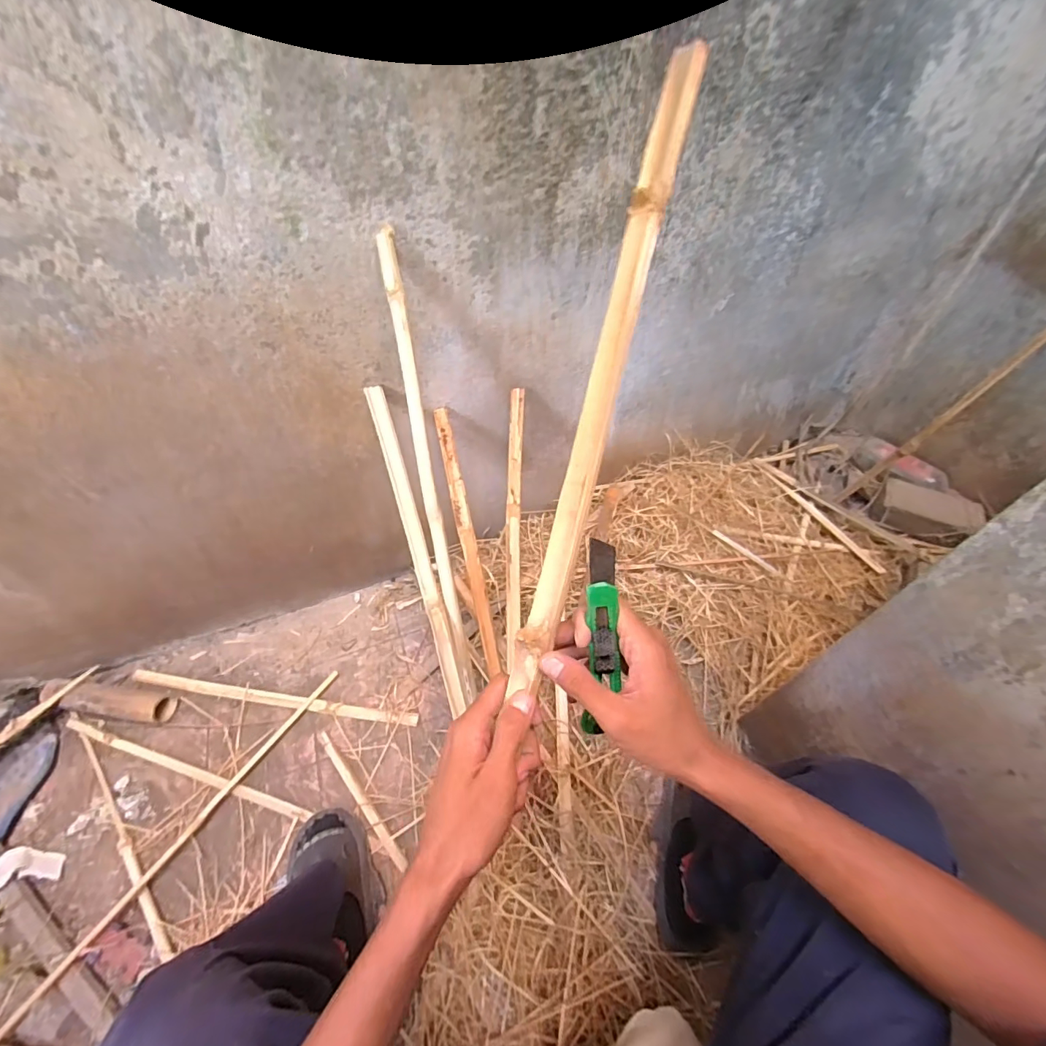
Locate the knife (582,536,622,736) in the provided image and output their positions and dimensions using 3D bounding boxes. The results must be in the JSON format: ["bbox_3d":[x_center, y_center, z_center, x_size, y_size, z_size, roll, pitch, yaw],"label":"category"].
[{"bbox_3d":[0.058,0.091,0.352,0.027,0.166,0.009,-5,21,-4],"label":"knife"}]

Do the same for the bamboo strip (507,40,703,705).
[{"bbox_3d":[0.060,-0.106,0.355,0.025,0.014,0.471,15,93,11],"label":"bamboo strip"}]

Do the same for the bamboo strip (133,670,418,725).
[{"bbox_3d":[-0.507,0.358,0.979,0.601,0.015,0.028,7,53,5],"label":"bamboo strip"}]

